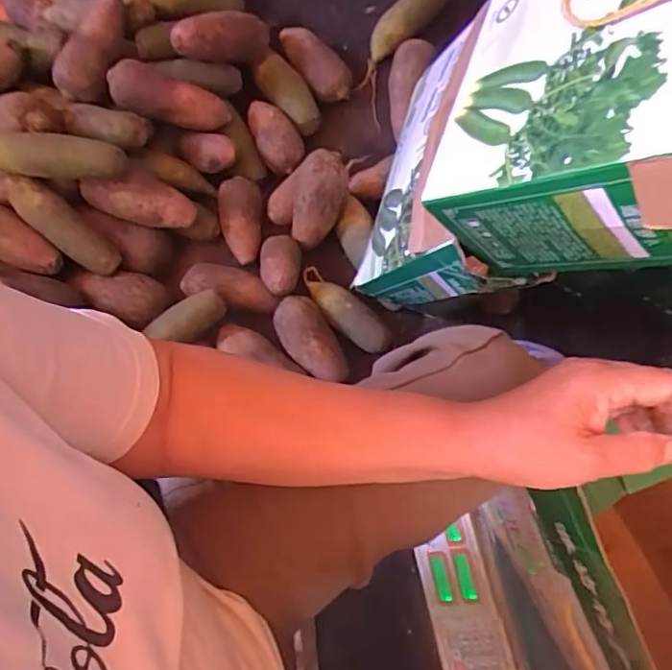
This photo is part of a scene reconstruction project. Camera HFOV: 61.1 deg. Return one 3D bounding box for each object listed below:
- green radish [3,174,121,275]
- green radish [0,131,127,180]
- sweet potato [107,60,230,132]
[{"bbox_3d":[-0.372,-0.150,0.774,0.174,0.052,0.051,42,77,-18],"label":"green radish"},{"bbox_3d":[-0.371,-0.230,0.728,0.184,0.057,0.051,-7,75,-2],"label":"green radish"},{"bbox_3d":[-0.233,-0.339,0.813,0.170,0.048,0.056,11,73,-24],"label":"sweet potato"}]

